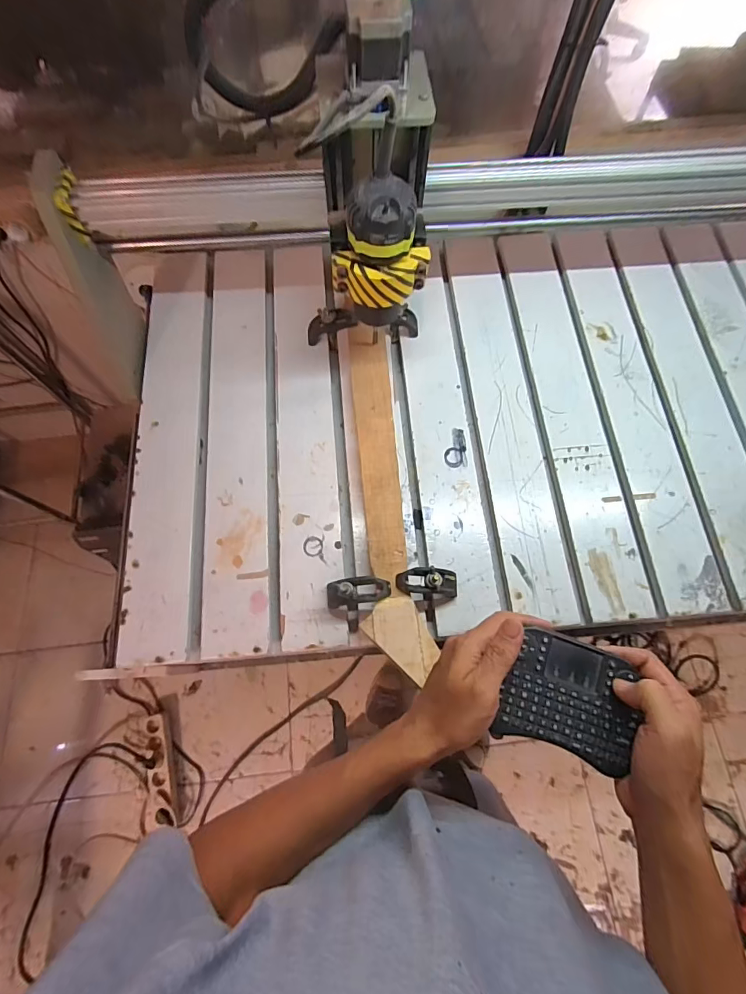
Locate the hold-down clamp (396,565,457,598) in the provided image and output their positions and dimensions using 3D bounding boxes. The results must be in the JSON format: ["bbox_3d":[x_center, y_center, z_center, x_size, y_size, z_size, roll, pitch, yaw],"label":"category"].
[{"bbox_3d":[0.072,0.110,0.585,0.082,0.060,0.031,0,70,0],"label":"hold-down clamp"}]

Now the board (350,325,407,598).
[{"bbox_3d":[0.007,-0.060,0.660,0.060,0.039,0.400,-4,70,-2],"label":"board"}]

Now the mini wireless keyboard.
[{"bbox_3d":[0.169,0.170,0.382,0.108,0.013,0.091,18,71,6],"label":"mini wireless keyboard"}]

